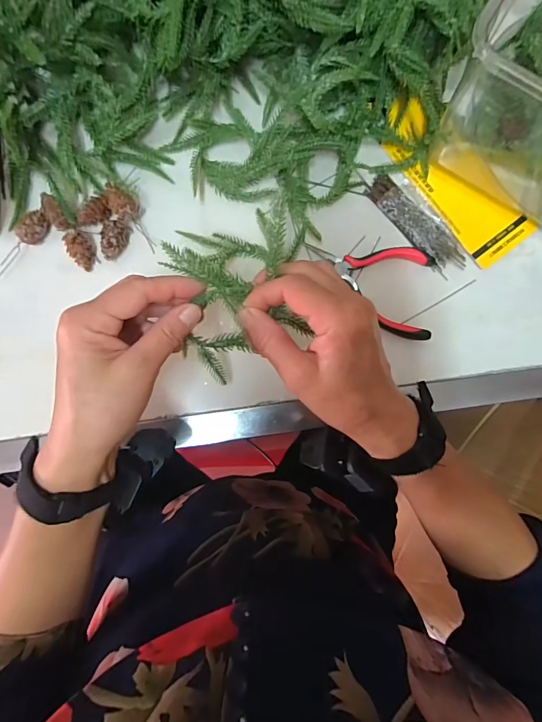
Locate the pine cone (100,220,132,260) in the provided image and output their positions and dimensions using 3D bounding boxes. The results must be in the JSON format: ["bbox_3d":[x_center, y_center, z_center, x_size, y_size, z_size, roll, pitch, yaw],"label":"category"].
[{"bbox_3d":[-0.146,-0.114,0.374,0.023,0.018,0.036,4,86,-2],"label":"pine cone"}]

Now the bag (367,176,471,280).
[{"bbox_3d":[0.147,-0.138,0.394,0.040,0.010,0.118,-41,89,-4],"label":"bag"}]

